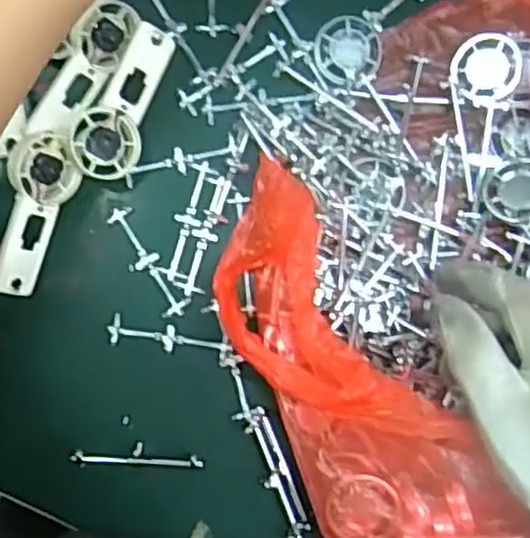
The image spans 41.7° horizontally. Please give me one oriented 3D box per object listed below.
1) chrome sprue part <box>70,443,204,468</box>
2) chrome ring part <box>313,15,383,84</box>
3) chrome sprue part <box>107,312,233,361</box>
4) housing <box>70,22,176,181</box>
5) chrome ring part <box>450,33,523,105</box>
[{"bbox_3d":[-0.073,0.107,0.399,0.074,0.009,0.012,1,85,-2],"label":"chrome sprue part"},{"bbox_3d":[0.050,-0.131,0.416,0.039,0.010,0.042,0,85,-2],"label":"chrome ring part"},{"bbox_3d":[-0.056,0.040,0.406,0.072,0.004,0.016,9,85,-1],"label":"chrome sprue part"},{"bbox_3d":[-0.082,-0.098,0.403,0.036,0.018,0.092,19,87,-25],"label":"housing"},{"bbox_3d":[0.130,-0.119,0.410,0.039,0.011,0.039,1,92,16],"label":"chrome ring part"}]

